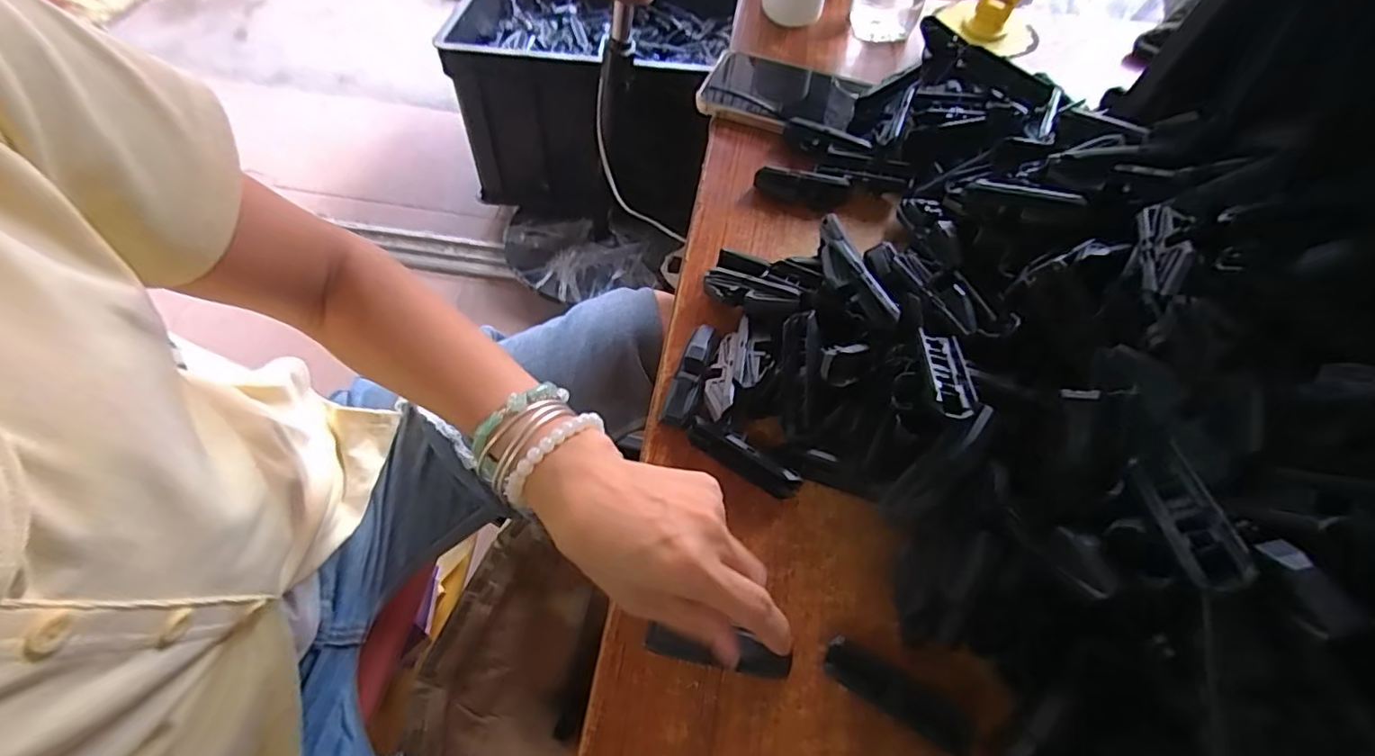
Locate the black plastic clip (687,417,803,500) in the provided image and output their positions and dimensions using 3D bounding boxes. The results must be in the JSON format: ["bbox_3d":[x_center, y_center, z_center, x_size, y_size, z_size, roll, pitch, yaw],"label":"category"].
[{"bbox_3d":[0.032,0.048,0.354,0.072,0.022,0.012,29,65,14],"label":"black plastic clip"}]

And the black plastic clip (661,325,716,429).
[{"bbox_3d":[0.003,-0.004,0.380,0.017,0.021,0.072,17,63,8],"label":"black plastic clip"}]

